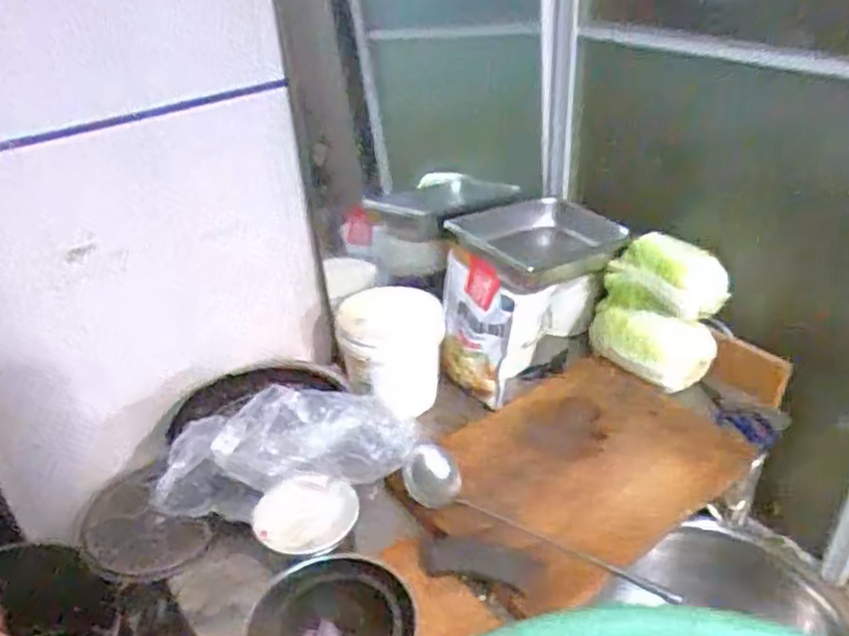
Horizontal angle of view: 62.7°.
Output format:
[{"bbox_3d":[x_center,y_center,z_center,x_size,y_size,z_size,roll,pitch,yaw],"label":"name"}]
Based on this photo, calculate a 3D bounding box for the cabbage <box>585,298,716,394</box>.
[{"bbox_3d":[0.454,0.060,1.421,0.251,0.120,0.105,16,38,27],"label":"cabbage"}]

